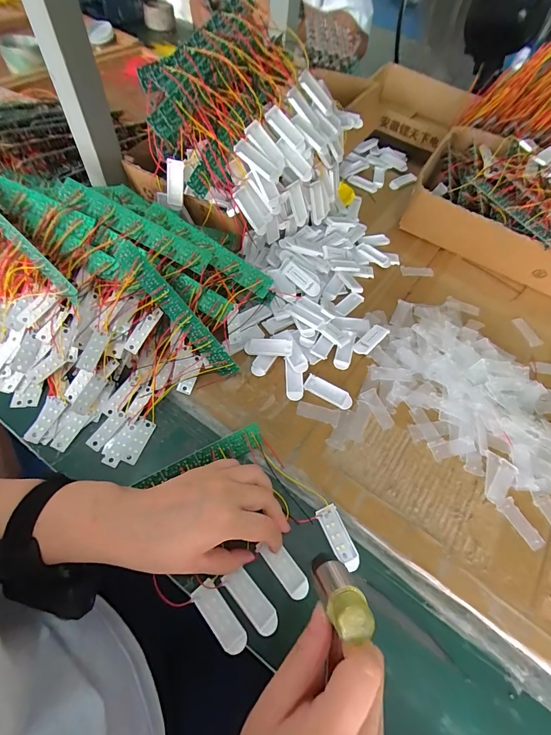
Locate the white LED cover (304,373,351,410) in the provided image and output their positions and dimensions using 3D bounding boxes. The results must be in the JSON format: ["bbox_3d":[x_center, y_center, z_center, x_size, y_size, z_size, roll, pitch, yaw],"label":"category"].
[{"bbox_3d":[0.062,0.028,0.394,0.057,0.004,0.021,28,61,11],"label":"white LED cover"}]

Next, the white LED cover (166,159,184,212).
[{"bbox_3d":[-0.126,-0.231,0.429,0.022,0.058,0.014,24,43,11],"label":"white LED cover"}]

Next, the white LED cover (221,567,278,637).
[{"bbox_3d":[-0.021,0.200,0.291,0.021,0.006,0.056,-38,70,-24],"label":"white LED cover"}]

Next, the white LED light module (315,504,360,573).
[{"bbox_3d":[0.060,0.163,0.323,0.021,0.011,0.058,-19,63,-16],"label":"white LED light module"}]

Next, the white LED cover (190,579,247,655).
[{"bbox_3d":[-0.046,0.209,0.283,0.020,0.004,0.057,-37,69,-24],"label":"white LED cover"}]

